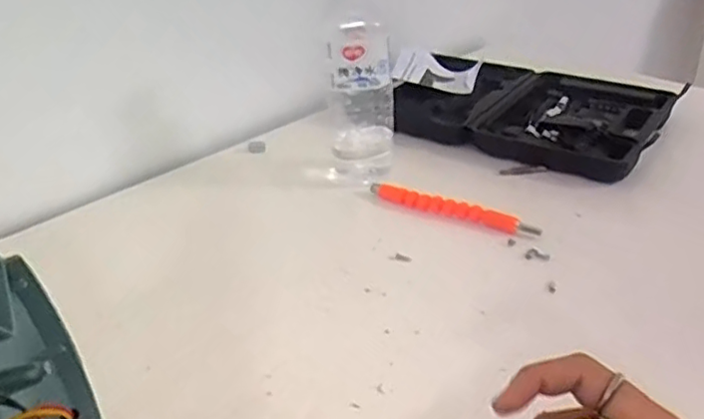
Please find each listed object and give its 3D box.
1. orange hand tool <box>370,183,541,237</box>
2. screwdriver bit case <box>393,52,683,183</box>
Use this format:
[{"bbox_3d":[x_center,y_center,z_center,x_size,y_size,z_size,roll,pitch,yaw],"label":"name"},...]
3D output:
[{"bbox_3d":[0.090,-0.001,0.601,0.166,0.012,0.018,16,35,29],"label":"orange hand tool"},{"bbox_3d":[0.199,-0.119,0.751,0.289,0.031,0.204,16,35,29],"label":"screwdriver bit case"}]

